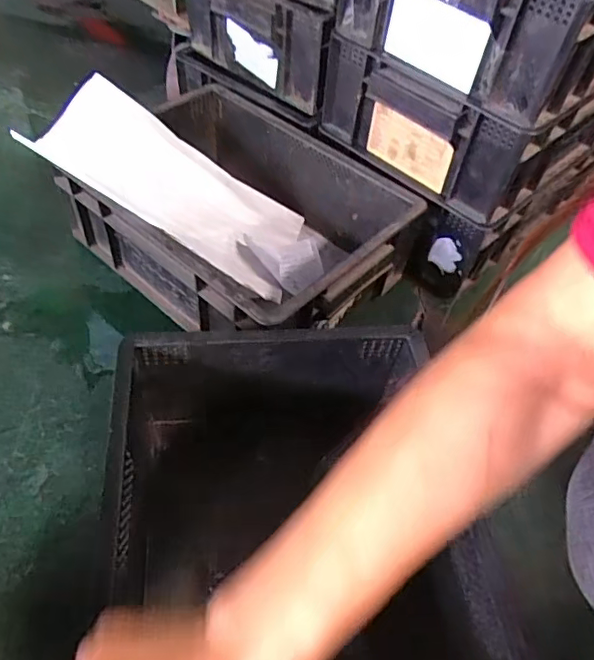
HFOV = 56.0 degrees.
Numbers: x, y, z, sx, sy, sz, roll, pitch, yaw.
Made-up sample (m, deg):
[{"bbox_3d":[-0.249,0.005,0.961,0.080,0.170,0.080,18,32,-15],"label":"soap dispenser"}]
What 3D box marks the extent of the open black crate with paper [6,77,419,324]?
[{"bbox_3d":[-0.068,-0.134,0.622,0.352,0.147,0.251,35,56,22],"label":"open black crate with paper"}]

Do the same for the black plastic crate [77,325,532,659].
[{"bbox_3d":[-0.013,0.164,0.404,0.238,0.123,0.321,-1,53,-6],"label":"black plastic crate"}]

